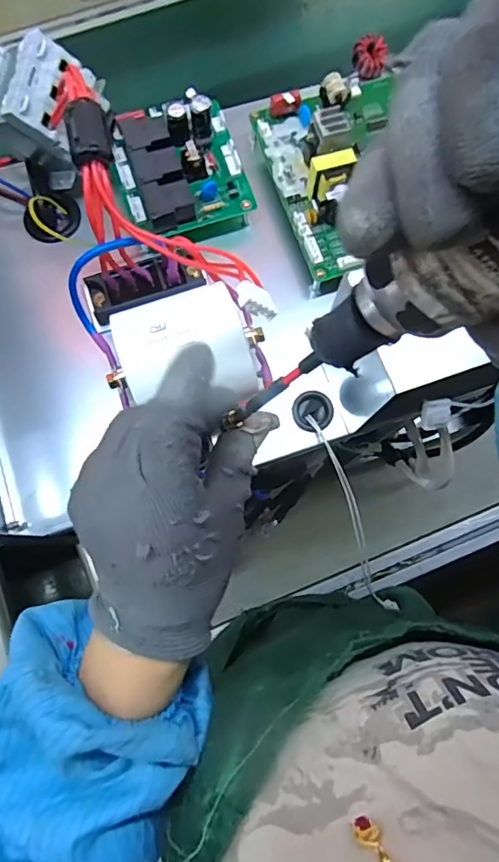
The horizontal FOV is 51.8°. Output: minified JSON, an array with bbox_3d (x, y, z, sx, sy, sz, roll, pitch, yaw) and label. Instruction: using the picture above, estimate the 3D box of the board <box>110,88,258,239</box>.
[{"bbox_3d":[-0.051,-0.195,0.372,0.089,0.027,0.096,-19,78,-5],"label":"board"}]

